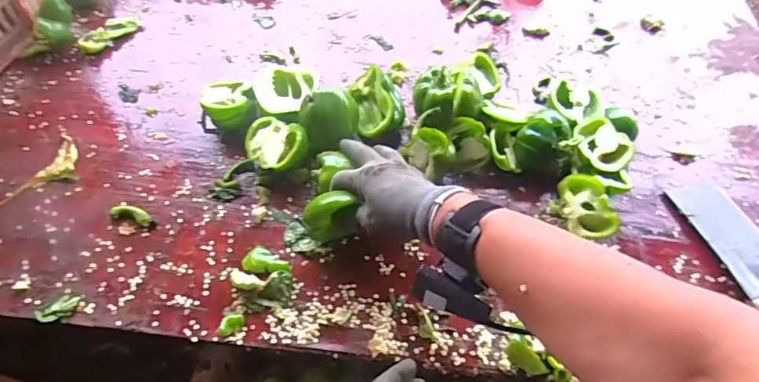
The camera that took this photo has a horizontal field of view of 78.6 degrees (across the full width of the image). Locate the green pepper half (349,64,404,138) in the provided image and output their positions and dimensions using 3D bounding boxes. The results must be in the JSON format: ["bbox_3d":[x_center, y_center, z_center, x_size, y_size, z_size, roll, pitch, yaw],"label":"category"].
[{"bbox_3d":[-0.001,-0.109,0.575,0.056,0.052,0.079,-11,56,-10],"label":"green pepper half"}]

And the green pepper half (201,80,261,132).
[{"bbox_3d":[-0.182,-0.105,0.565,0.062,0.042,0.077,-15,57,-13],"label":"green pepper half"}]

